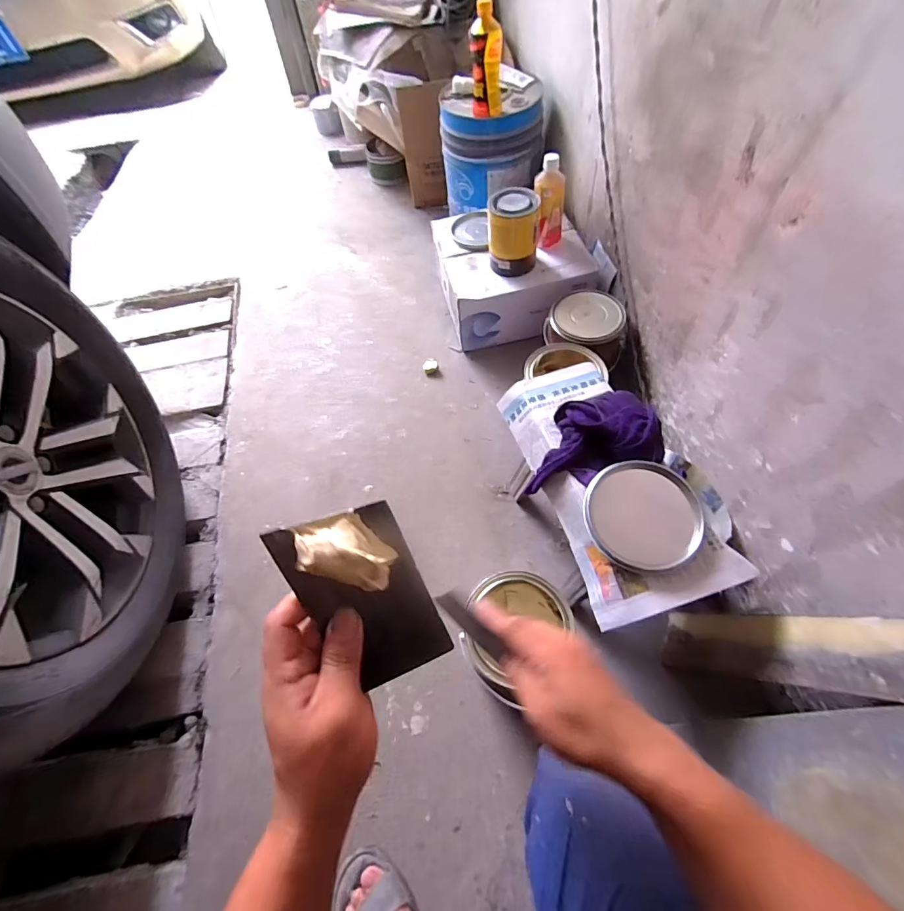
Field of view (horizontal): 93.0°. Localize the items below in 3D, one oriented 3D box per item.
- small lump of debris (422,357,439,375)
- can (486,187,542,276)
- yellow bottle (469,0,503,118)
[{"bbox_3d":[-0.052,-0.221,1.063,0.039,0.029,0.030,-8,59,-2],"label":"small lump of debris"},{"bbox_3d":[0.137,-0.502,0.960,0.111,0.135,0.126,3,59,5],"label":"can"},{"bbox_3d":[0.077,-0.869,0.966,0.075,0.192,0.044,6,59,6],"label":"yellow bottle"}]

